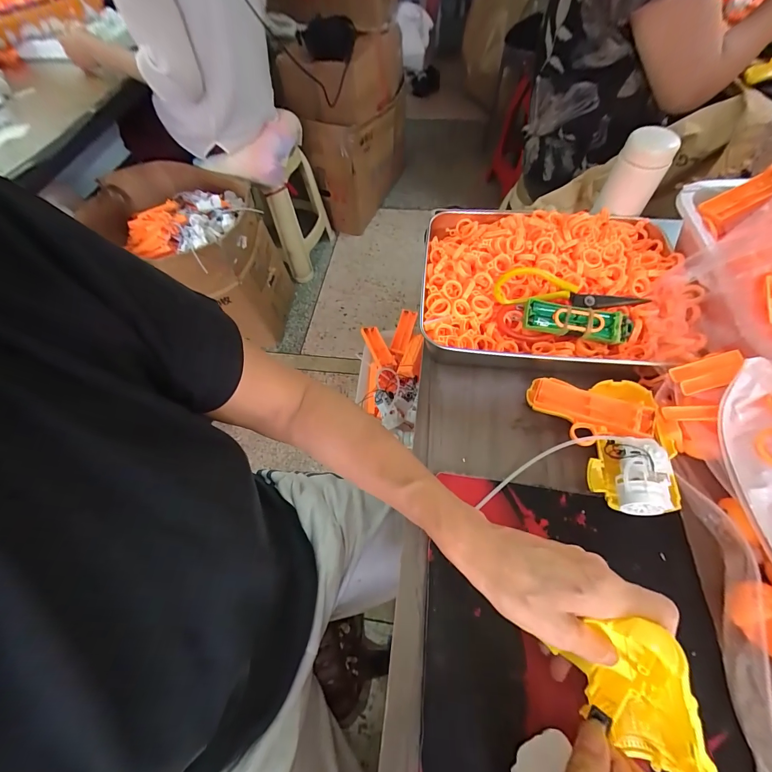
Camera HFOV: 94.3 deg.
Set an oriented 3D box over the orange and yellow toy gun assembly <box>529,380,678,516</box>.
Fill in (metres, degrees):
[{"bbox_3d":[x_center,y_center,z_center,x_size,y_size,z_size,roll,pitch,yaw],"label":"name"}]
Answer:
[{"bbox_3d":[0.212,0.052,0.359,0.125,0.039,0.137,7,59,7],"label":"orange and yellow toy gun assembly"}]

